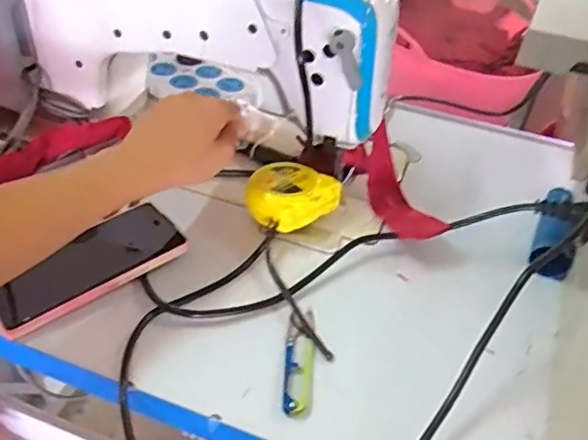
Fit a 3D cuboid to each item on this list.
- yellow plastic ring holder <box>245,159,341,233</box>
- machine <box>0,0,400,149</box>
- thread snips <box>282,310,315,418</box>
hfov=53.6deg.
[{"bbox_3d":[-0.006,-0.022,0.580,0.088,0.046,0.088,-28,52,-32],"label":"yellow plastic ring holder"},{"bbox_3d":[-0.136,-0.201,0.608,0.478,0.229,0.195,9,42,13],"label":"machine"},{"bbox_3d":[0.005,0.108,0.458,0.022,0.010,0.095,6,42,0],"label":"thread snips"}]

